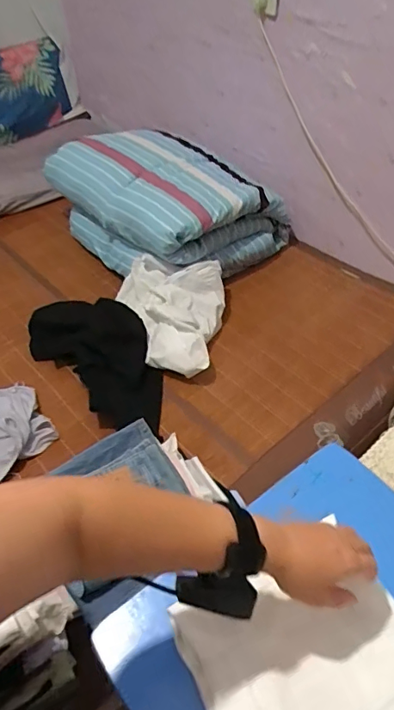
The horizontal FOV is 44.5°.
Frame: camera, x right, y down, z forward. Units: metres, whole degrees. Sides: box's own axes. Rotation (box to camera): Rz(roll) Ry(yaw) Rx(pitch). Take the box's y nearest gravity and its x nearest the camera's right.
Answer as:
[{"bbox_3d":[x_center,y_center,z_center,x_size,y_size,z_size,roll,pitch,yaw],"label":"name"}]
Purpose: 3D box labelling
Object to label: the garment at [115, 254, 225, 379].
[{"bbox_3d":[-0.074,-0.111,1.267,0.291,0.110,0.348,-2,46,0],"label":"garment"}]

